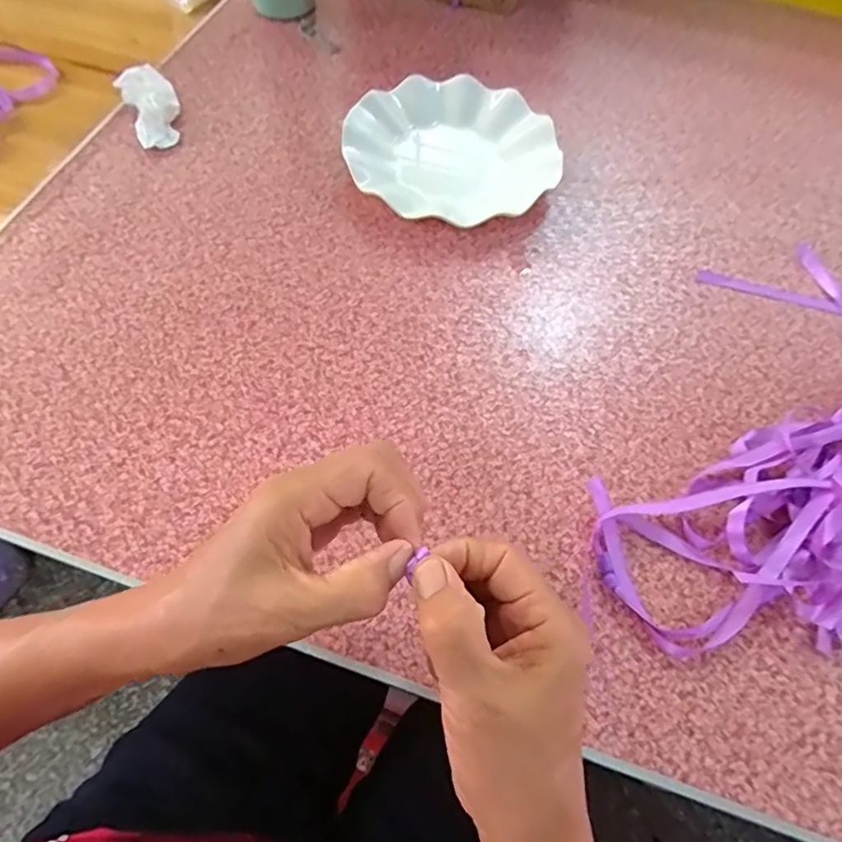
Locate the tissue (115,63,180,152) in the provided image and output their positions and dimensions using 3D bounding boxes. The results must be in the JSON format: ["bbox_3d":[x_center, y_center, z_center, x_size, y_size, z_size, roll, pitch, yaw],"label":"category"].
[{"bbox_3d":[-0.246,-0.290,0.519,0.046,0.025,0.095,-24,67,-14],"label":"tissue"}]

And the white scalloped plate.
[{"bbox_3d":[0.026,-0.244,0.511,0.179,0.027,0.179,1,63,-2],"label":"white scalloped plate"}]

